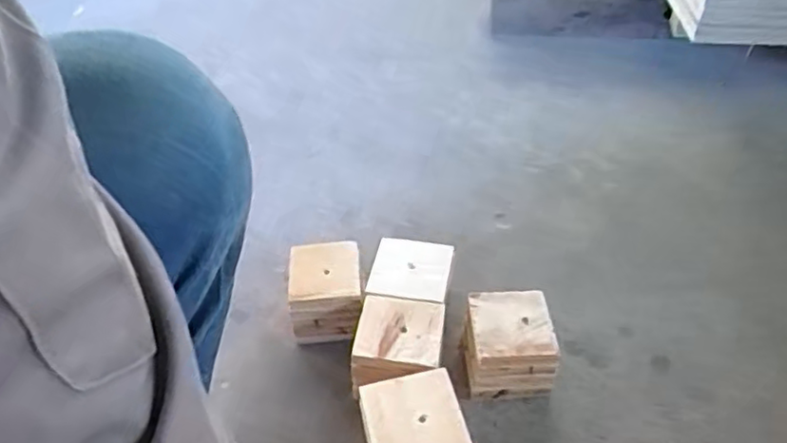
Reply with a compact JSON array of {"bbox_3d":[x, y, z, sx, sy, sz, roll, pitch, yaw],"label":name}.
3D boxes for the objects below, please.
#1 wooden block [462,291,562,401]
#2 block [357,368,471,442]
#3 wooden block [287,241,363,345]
[{"bbox_3d":[0.131,0.144,0.745,0.094,0.085,0.104,-3,41,-2],"label":"wooden block"},{"bbox_3d":[0.019,0.219,0.647,0.095,0.083,0.099,-11,42,-11],"label":"block"},{"bbox_3d":[-0.085,0.089,0.803,0.085,0.083,0.098,-4,42,-3],"label":"wooden block"}]

